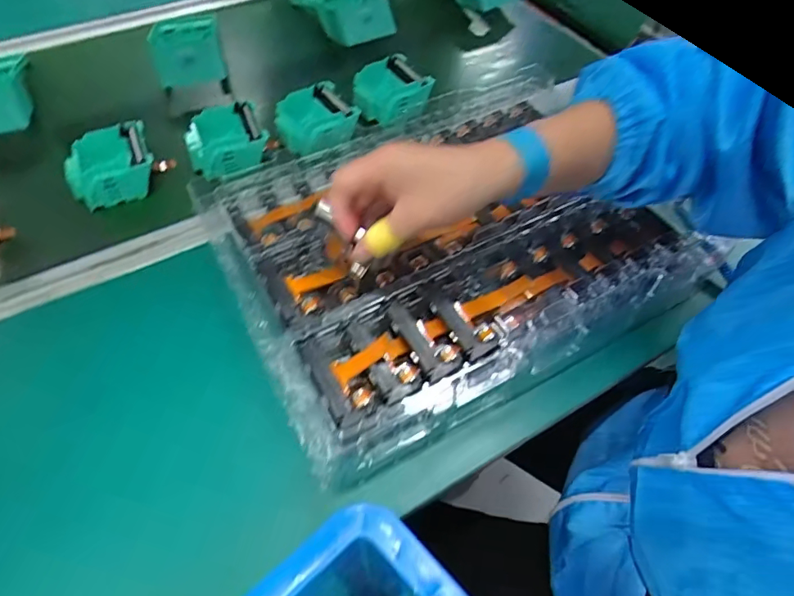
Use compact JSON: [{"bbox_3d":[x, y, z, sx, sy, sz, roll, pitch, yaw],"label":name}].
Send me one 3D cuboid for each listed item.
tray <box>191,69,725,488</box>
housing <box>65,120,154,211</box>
[{"bbox_3d":[0.052,-0.055,0.441,0.380,0.060,0.277,-26,60,-17],"label":"tray"},{"bbox_3d":[-0.292,-0.136,0.513,0.081,0.036,0.080,-21,59,-14],"label":"housing"}]

